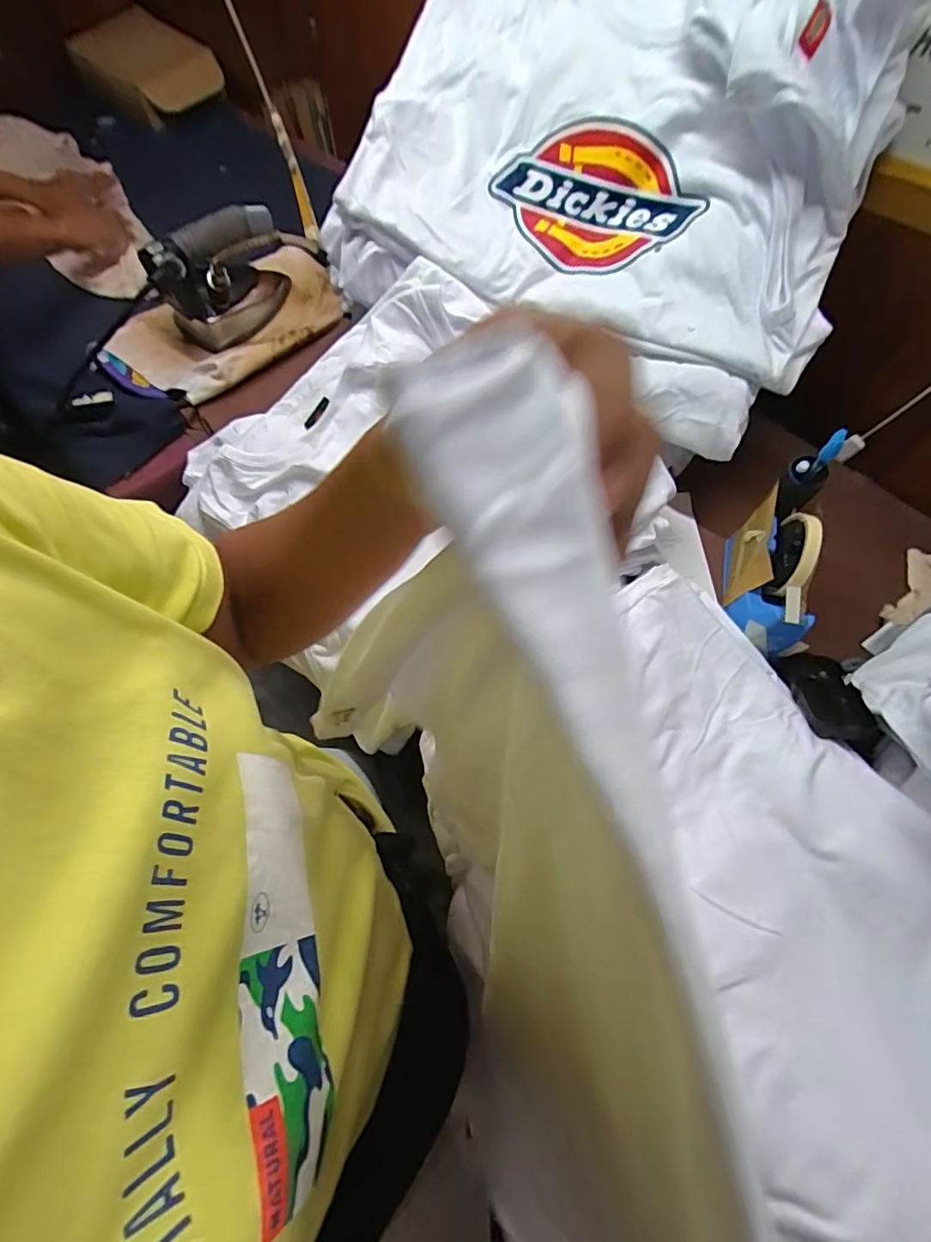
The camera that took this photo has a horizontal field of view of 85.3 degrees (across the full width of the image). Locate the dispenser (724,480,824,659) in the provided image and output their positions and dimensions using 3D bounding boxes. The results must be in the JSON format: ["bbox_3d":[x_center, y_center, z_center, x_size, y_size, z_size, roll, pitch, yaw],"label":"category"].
[{"bbox_3d":[0.315,-0.045,0.520,0.052,0.086,0.141,13,64,5],"label":"dispenser"}]

